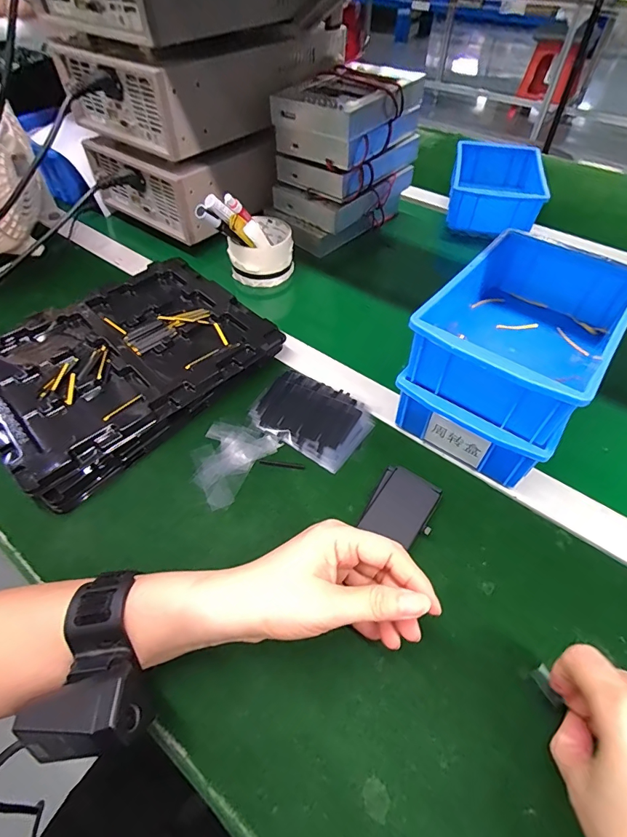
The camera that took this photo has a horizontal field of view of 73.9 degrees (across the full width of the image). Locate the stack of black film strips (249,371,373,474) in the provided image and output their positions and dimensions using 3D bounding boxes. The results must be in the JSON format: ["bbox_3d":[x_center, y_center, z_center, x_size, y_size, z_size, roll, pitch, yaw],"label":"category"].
[{"bbox_3d":[-0.002,-0.004,0.411,0.109,0.006,0.080,30,57,20],"label":"stack of black film strips"}]

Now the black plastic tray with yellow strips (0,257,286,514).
[{"bbox_3d":[-0.190,-0.063,0.424,0.199,0.028,0.270,38,59,24],"label":"black plastic tray with yellow strips"}]

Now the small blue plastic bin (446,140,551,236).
[{"bbox_3d":[0.294,-0.380,0.681,0.131,0.059,0.199,12,53,10],"label":"small blue plastic bin"}]

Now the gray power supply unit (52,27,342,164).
[{"bbox_3d":[-0.142,-0.465,0.567,0.197,0.090,0.313,30,58,22],"label":"gray power supply unit"}]

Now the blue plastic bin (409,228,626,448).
[{"bbox_3d":[0.183,-0.082,0.360,0.127,0.062,0.199,32,59,23],"label":"blue plastic bin"}]

